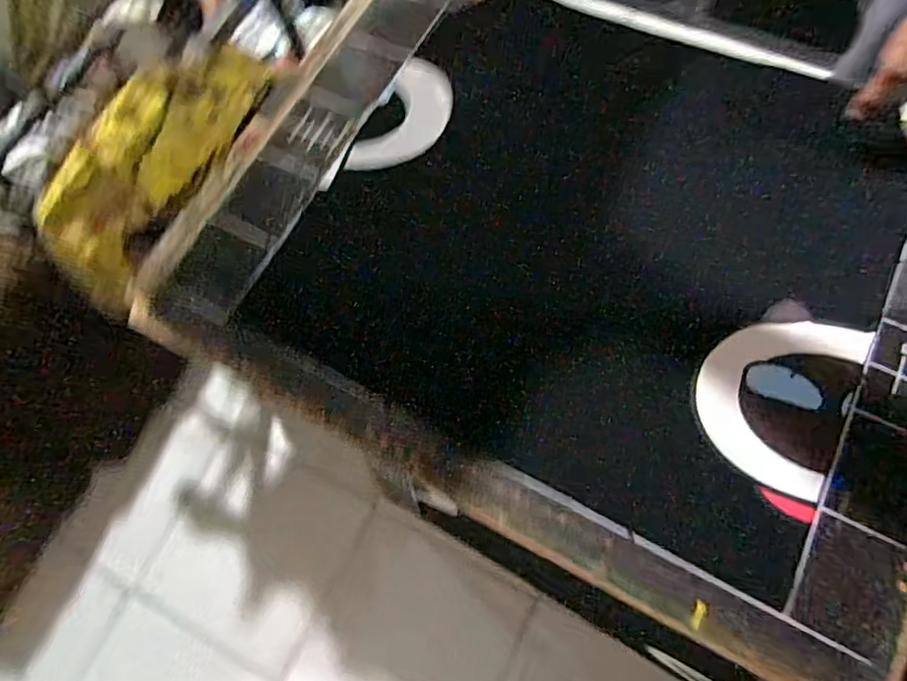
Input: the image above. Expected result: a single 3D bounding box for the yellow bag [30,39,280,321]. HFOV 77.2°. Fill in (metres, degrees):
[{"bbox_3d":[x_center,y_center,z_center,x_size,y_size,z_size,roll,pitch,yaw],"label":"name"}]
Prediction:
[{"bbox_3d":[-0.379,-0.247,0.745,0.189,0.082,0.383,26,76,14],"label":"yellow bag"}]

